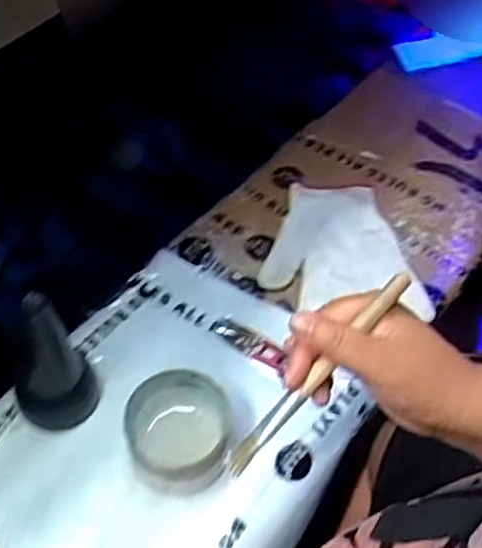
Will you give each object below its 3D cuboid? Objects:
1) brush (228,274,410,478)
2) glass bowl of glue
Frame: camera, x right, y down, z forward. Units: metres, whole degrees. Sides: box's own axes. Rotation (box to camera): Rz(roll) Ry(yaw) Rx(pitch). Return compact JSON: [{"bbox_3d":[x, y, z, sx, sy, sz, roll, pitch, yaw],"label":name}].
[{"bbox_3d":[0.044,0.061,0.427,0.158,0.011,0.012,-48,64,6],"label":"brush"},{"bbox_3d":[-0.049,0.125,0.571,0.081,0.048,0.084,1,53,-2],"label":"glass bowl of glue"}]

